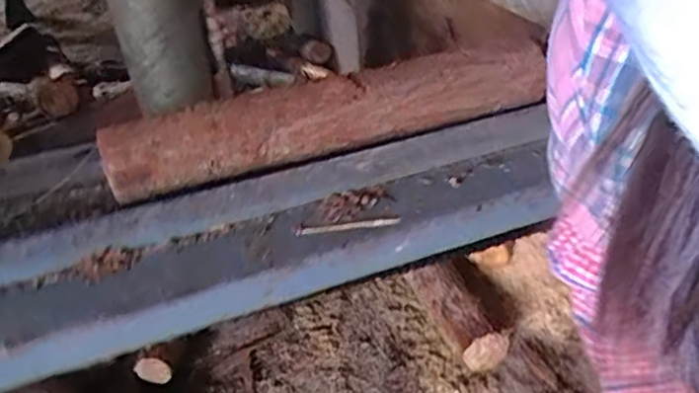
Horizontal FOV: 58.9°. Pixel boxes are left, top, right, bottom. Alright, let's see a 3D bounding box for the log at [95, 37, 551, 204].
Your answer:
[{"bbox_3d":[-0.010,-0.091,0.652,0.508,0.071,0.059,-17,35,-14],"label":"log"}]

